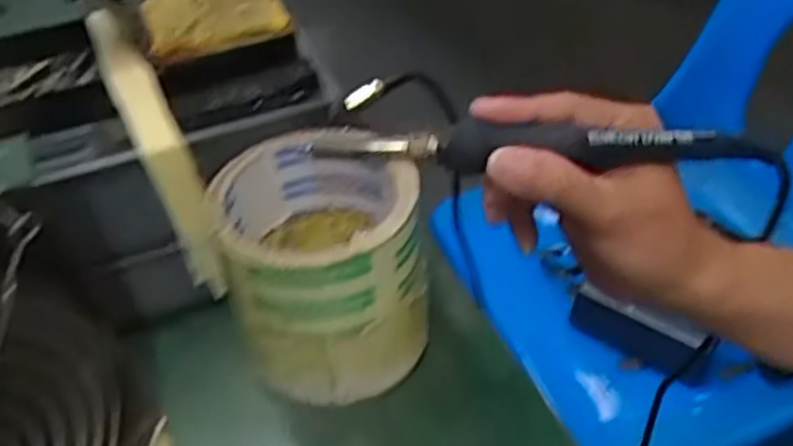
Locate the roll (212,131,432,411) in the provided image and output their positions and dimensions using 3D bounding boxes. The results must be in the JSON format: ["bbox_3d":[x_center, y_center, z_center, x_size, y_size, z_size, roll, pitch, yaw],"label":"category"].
[{"bbox_3d":[-0.030,0.021,0.334,0.076,0.095,0.083,-3,40,2],"label":"roll"}]

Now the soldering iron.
[{"bbox_3d":[0.065,-0.033,0.318,0.196,0.017,0.018,0,40,-2],"label":"soldering iron"}]

